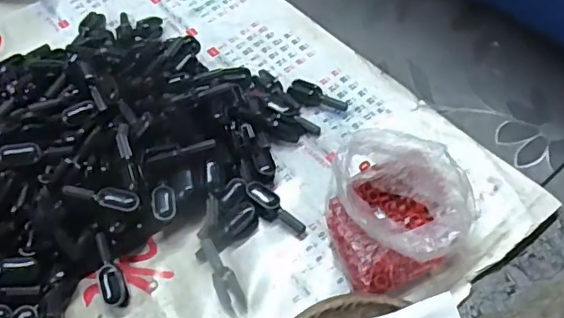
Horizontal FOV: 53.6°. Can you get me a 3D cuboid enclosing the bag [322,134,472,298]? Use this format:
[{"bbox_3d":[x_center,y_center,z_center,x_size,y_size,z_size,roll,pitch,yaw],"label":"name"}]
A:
[{"bbox_3d":[0.063,0.030,0.310,0.077,0.040,0.085,12,57,13],"label":"bag"}]

